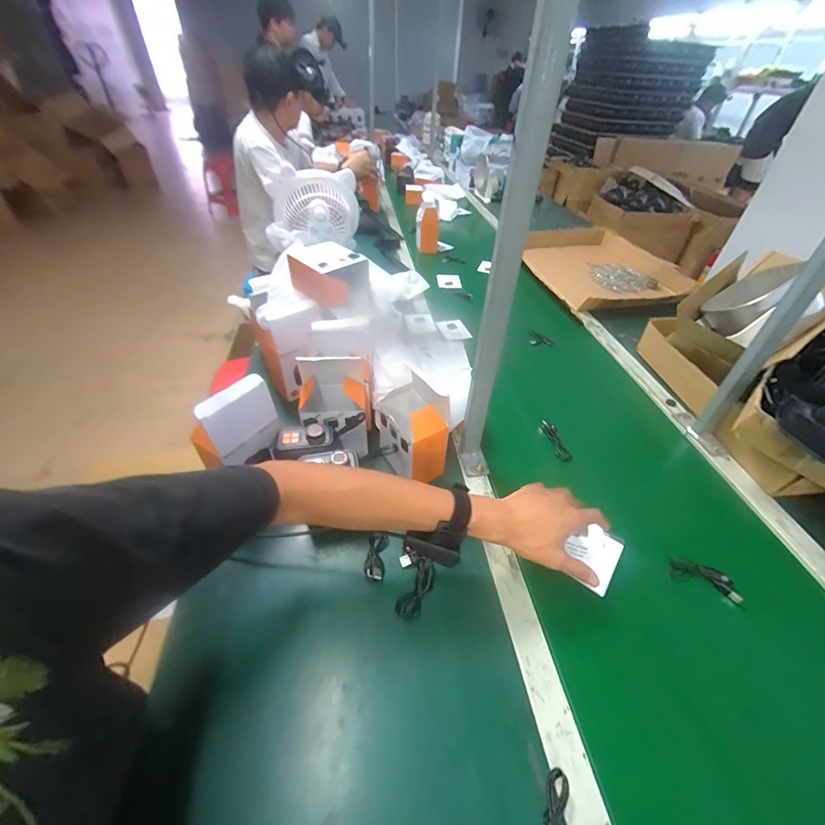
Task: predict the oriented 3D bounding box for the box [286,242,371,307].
[{"bbox_3d":[-0.153,-0.247,0.678,0.126,0.080,0.092,25,46,21],"label":"box"}]

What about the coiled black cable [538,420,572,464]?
[{"bbox_3d":[0.259,0.052,0.690,0.021,0.023,0.088,-11,45,-13],"label":"coiled black cable"}]

